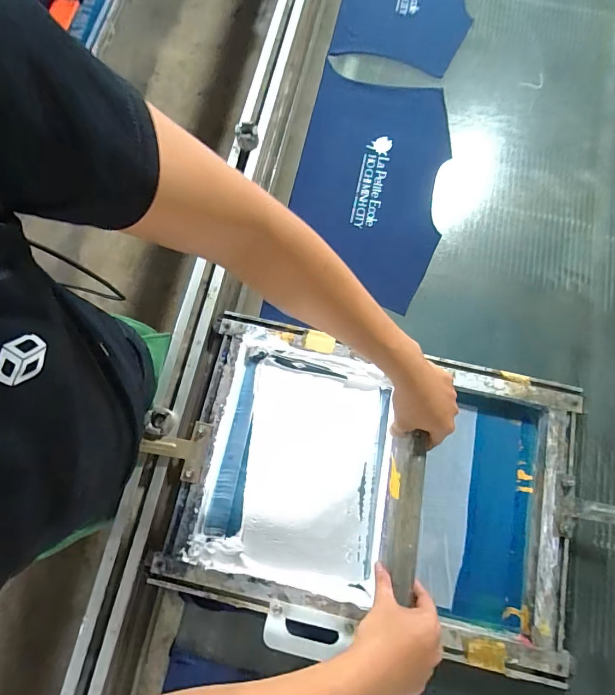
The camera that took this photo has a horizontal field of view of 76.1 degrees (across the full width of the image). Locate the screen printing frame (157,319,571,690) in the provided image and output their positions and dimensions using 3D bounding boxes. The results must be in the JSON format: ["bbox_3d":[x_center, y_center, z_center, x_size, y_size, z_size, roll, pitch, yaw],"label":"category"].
[{"bbox_3d":[0.097,0.202,0.581,0.565,0.043,0.417,13,78,2],"label":"screen printing frame"}]

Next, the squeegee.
[{"bbox_3d":[0.119,0.199,0.493,0.024,0.089,0.173,9,78,1],"label":"squeegee"}]

